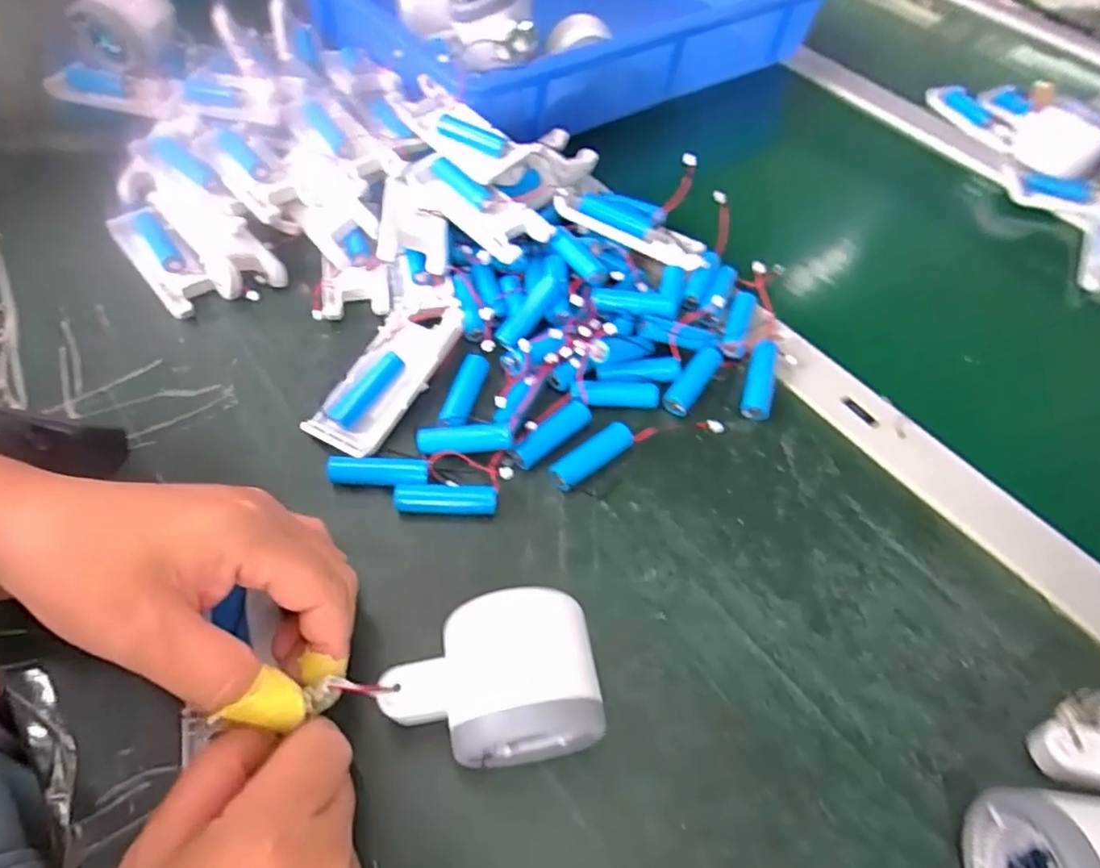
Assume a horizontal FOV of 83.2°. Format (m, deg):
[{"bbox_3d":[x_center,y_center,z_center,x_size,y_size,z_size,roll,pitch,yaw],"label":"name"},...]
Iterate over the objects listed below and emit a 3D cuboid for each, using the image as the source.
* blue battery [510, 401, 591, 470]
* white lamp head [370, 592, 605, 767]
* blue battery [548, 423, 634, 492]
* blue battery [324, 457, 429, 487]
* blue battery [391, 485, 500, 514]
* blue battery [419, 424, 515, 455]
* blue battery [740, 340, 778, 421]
[{"bbox_3d":[0.001,0.000,0.346,0.053,0.011,0.014,-37,66,-25],"label":"blue battery"},{"bbox_3d":[-0.023,0.098,0.245,0.081,0.049,0.056,-7,57,-9],"label":"white lamp head"},{"bbox_3d":[0.023,0.013,0.340,0.052,0.012,0.014,-33,64,-24],"label":"blue battery"},{"bbox_3d":[-0.089,0.020,0.322,0.050,0.011,0.014,4,56,-2],"label":"blue battery"},{"bbox_3d":[-0.054,0.034,0.319,0.052,0.014,0.012,1,56,-4],"label":"blue battery"},{"bbox_3d":[-0.046,0.004,0.332,0.049,0.018,0.013,0,56,-4],"label":"blue battery"},{"bbox_3d":[0.129,-0.033,0.376,0.019,0.014,0.052,20,57,9],"label":"blue battery"}]

